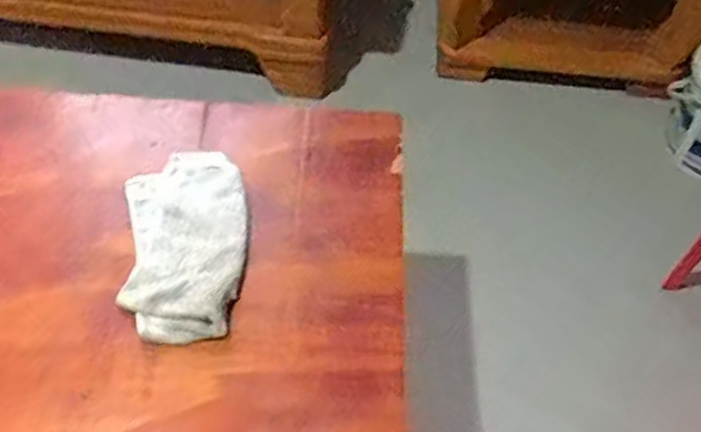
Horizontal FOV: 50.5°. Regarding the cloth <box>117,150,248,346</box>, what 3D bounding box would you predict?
[{"bbox_3d":[-0.193,0.028,0.870,0.137,0.027,0.255,-5,56,-6],"label":"cloth"}]

